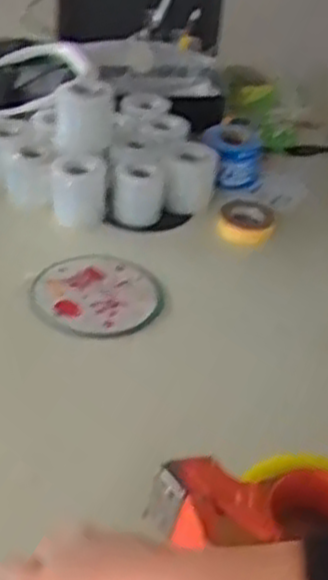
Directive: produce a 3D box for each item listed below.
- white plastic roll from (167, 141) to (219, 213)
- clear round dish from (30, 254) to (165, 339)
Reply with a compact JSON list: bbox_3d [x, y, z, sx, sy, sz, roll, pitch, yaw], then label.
[{"bbox_3d":[0.033,-0.138,1.001,0.057,0.077,0.058,4,36,-3],"label":"white plastic roll"},{"bbox_3d":[-0.070,0.001,0.856,0.135,0.016,0.141,4,36,-3],"label":"clear round dish"}]

